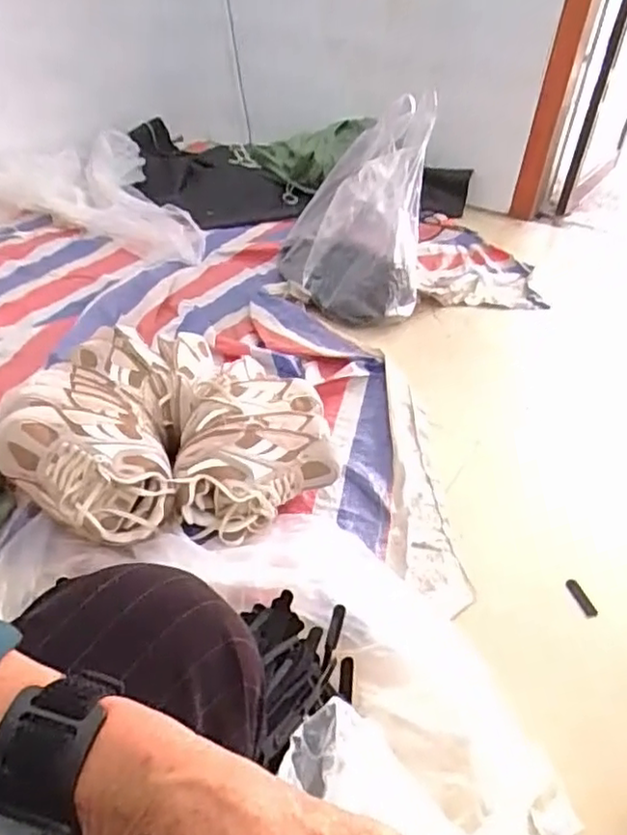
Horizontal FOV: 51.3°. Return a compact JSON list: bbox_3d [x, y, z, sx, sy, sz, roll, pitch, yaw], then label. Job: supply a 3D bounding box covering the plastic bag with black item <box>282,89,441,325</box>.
[{"bbox_3d":[0.110,-0.471,1.499,0.333,0.426,0.301,3,37,-4],"label":"plastic bag with black item"}]

